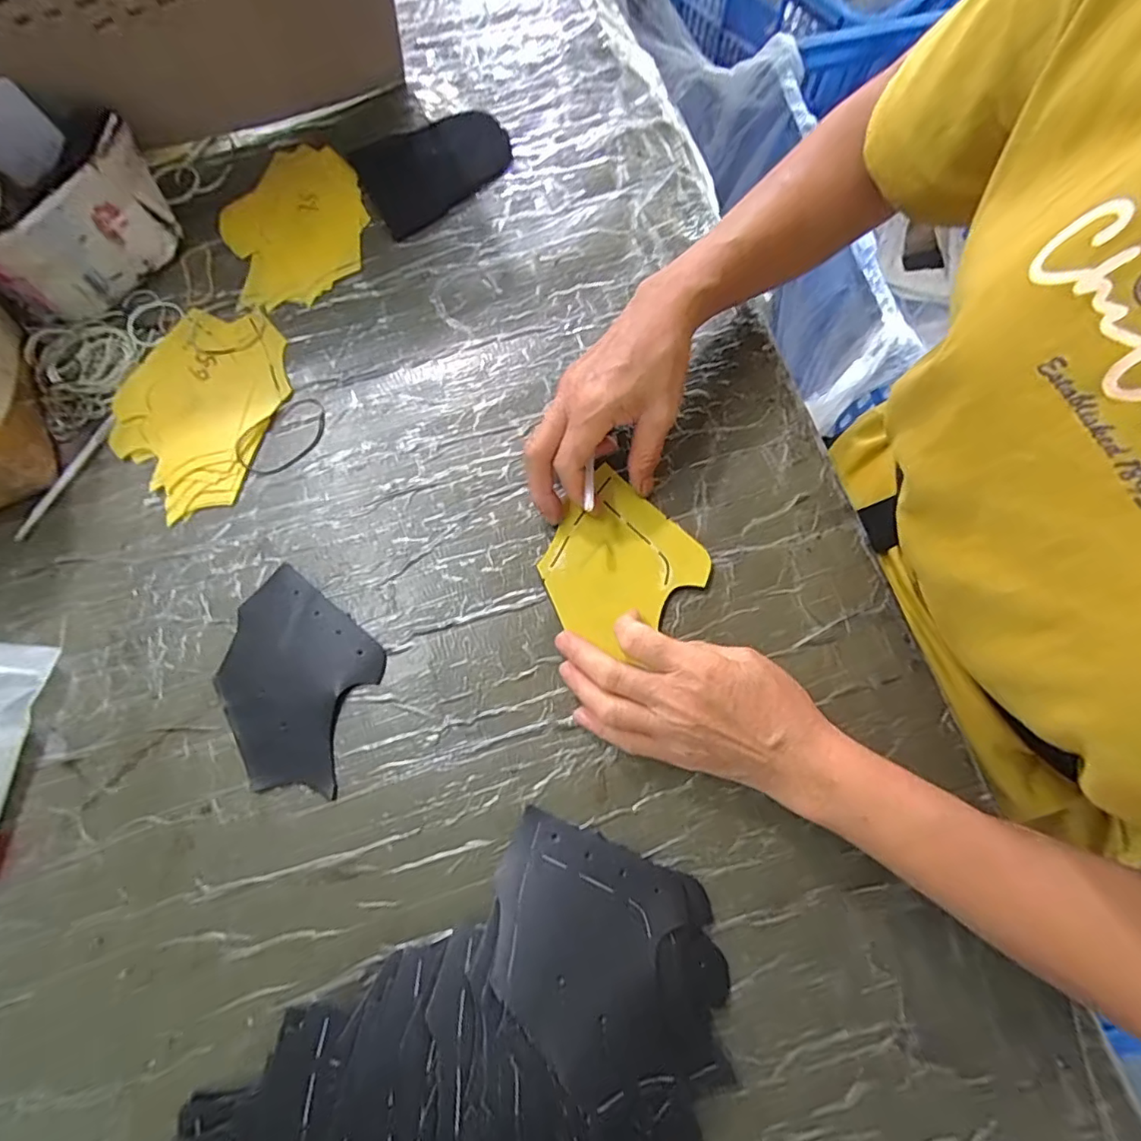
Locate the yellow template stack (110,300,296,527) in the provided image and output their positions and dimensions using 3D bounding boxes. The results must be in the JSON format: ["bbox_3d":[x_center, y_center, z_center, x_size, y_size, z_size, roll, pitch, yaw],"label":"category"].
[{"bbox_3d":[-0.277,-0.126,0.409,0.116,0.010,0.160,19,76,7],"label":"yellow template stack"}]

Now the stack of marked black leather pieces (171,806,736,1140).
[{"bbox_3d":[-0.047,0.274,0.272,0.291,0.041,0.180,-36,76,-8],"label":"stack of marked black leather pieces"}]

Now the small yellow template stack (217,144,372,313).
[{"bbox_3d":[-0.227,-0.286,0.449,0.115,0.010,0.142,-20,75,-4],"label":"small yellow template stack"}]

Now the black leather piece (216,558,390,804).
[{"bbox_3d":[-0.181,0.071,0.356,0.104,0.004,0.122,20,76,7],"label":"black leather piece"}]

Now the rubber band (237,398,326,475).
[{"bbox_3d":[-0.209,-0.098,0.400,0.069,0.007,0.042,-38,77,-8],"label":"rubber band"}]

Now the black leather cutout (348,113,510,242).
[{"bbox_3d":[-0.112,-0.341,0.459,0.126,0.004,0.094,-32,76,-7],"label":"black leather cutout"}]

